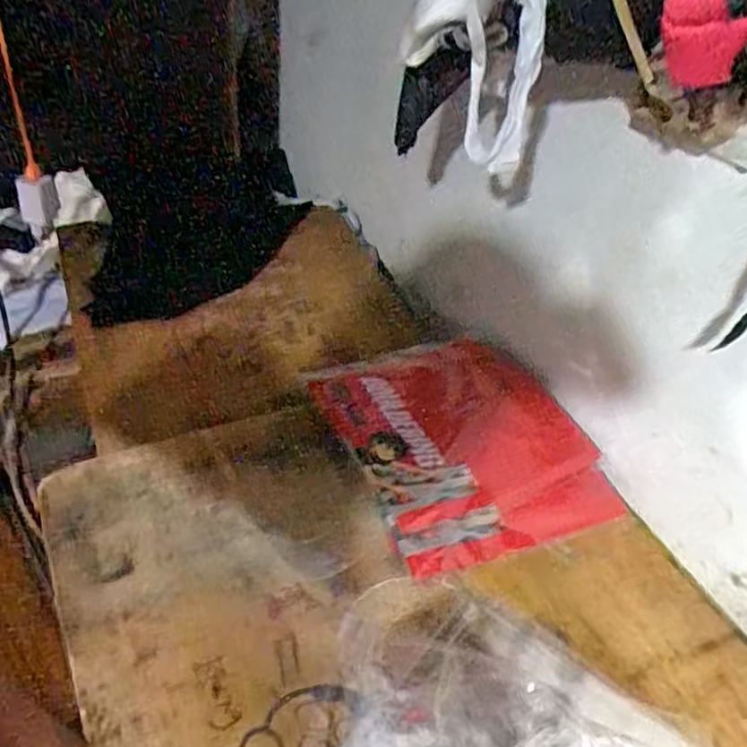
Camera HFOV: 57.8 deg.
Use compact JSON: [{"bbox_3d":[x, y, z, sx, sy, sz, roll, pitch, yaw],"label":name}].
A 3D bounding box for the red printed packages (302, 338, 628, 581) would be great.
[{"bbox_3d":[0.106,0.080,0.810,0.280,0.061,0.298,-14,43,-24],"label":"red printed packages"}]

